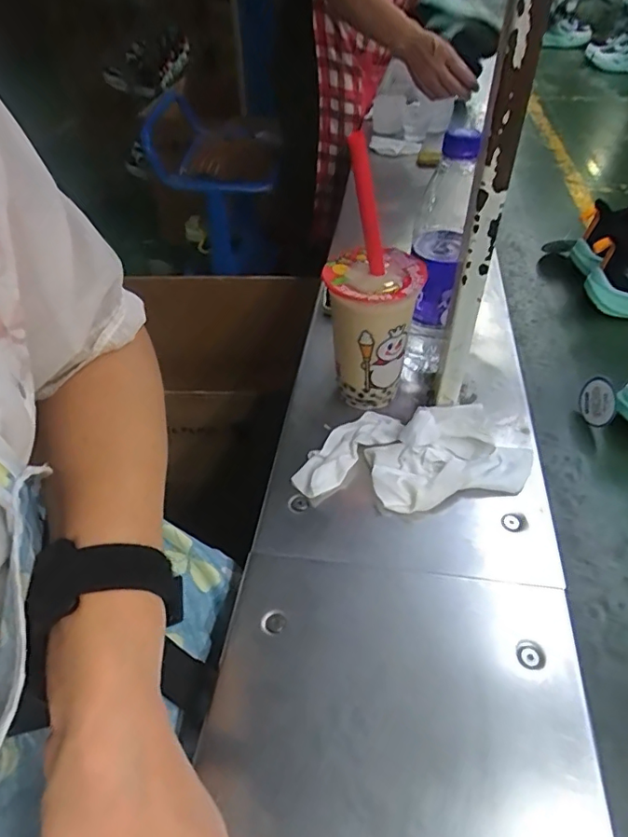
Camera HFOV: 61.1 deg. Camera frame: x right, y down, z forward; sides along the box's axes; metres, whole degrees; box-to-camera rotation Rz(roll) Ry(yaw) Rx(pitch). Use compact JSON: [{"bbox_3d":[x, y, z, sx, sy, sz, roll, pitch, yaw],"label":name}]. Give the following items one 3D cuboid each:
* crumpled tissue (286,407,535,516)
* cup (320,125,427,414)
[{"bbox_3d":[0.088,0.033,0.479,0.208,0.031,0.113,-6,43,-2],"label":"crumpled tissue"},{"bbox_3d":[0.053,-0.111,0.476,0.084,0.224,0.088,4,43,7],"label":"cup"}]

